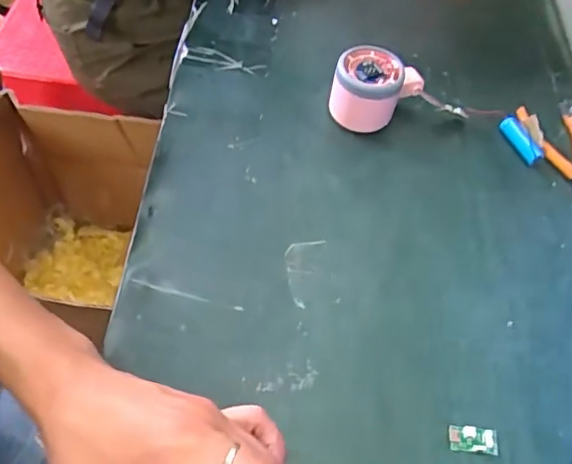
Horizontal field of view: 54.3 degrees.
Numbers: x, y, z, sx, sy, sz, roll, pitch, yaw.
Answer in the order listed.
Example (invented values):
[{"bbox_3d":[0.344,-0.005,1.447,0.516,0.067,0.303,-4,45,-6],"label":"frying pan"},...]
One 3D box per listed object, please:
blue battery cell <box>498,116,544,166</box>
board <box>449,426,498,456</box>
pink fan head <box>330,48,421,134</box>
[{"bbox_3d":[0.208,-0.081,0.496,0.013,0.017,0.047,-26,73,-20],"label":"blue battery cell"},{"bbox_3d":[0.118,0.130,0.348,0.031,0.004,0.016,5,55,-1],"label":"board"},{"bbox_3d":[0.079,-0.124,0.491,0.074,0.057,0.062,15,56,6],"label":"pink fan head"}]

